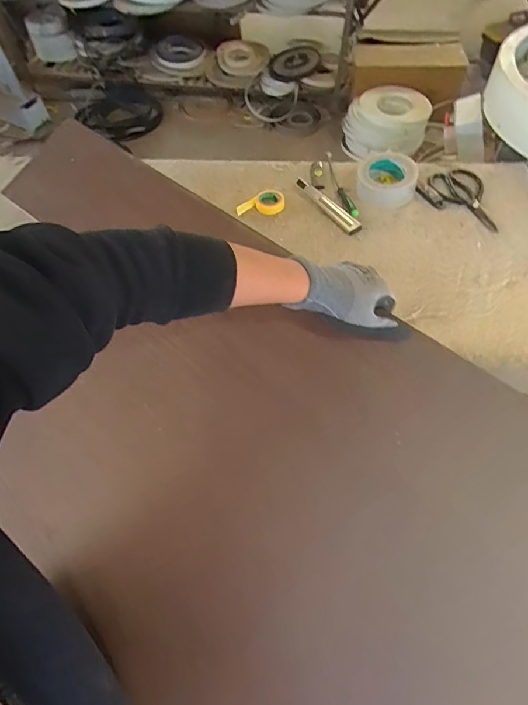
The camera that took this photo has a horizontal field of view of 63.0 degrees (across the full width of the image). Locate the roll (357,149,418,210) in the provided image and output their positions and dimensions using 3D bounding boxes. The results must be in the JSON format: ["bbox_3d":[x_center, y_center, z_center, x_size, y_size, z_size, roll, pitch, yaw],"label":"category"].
[{"bbox_3d":[0.245,-0.346,0.860,0.114,0.061,0.111,-1,58,1],"label":"roll"}]

